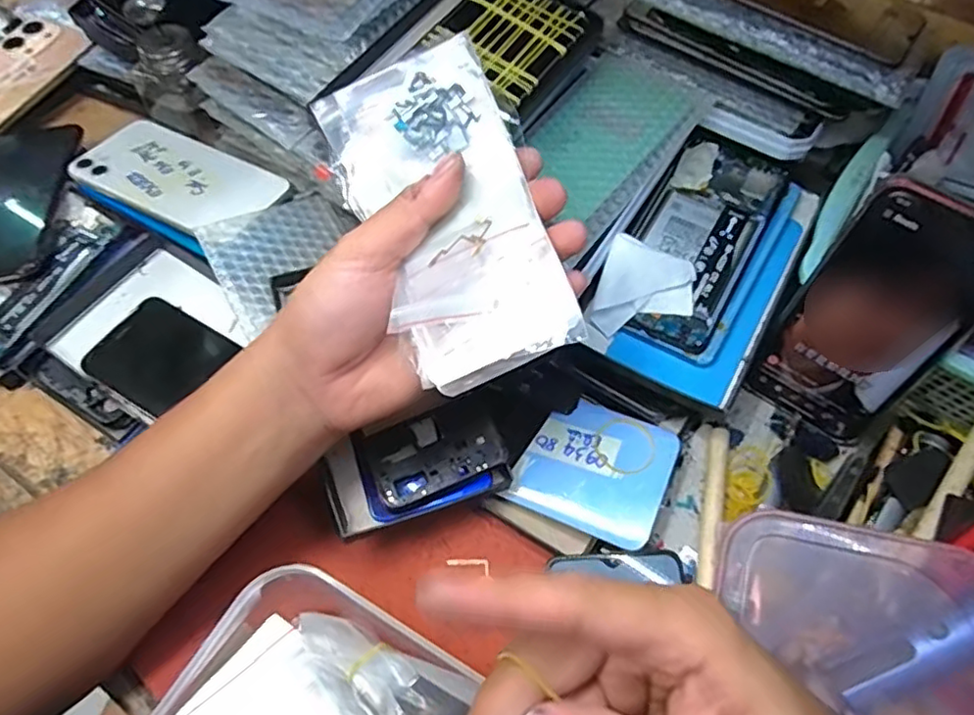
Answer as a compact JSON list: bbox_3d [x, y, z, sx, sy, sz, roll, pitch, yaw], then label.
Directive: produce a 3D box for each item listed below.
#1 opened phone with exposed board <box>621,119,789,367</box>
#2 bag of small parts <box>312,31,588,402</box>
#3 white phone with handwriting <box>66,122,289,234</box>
[{"bbox_3d":[0.136,-0.077,0.401,0.076,0.009,0.159,27,71,13],"label":"opened phone with exposed board"},{"bbox_3d":[-0.020,-0.065,0.285,0.081,0.025,0.151,-24,84,13],"label":"bag of small parts"},{"bbox_3d":[-0.221,-0.129,0.444,0.147,0.007,0.072,24,60,14],"label":"white phone with handwriting"}]

